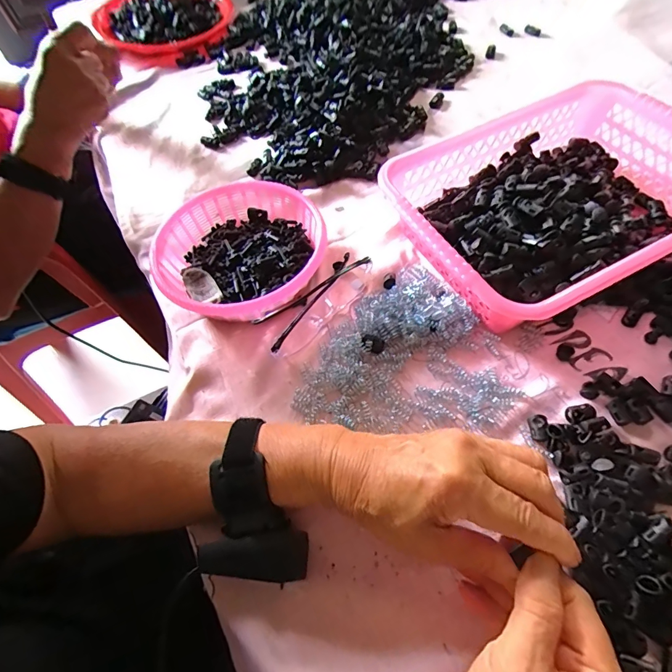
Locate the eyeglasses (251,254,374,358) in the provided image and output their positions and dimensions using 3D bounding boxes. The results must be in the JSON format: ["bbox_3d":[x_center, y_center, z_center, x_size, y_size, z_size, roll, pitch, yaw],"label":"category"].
[{"bbox_3d":[-0.018,-0.035,0.378,0.127,0.030,0.045,-40,64,-18],"label":"eyeglasses"}]

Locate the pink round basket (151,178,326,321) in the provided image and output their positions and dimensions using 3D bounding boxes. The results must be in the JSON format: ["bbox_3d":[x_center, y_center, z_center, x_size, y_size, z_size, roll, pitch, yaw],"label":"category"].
[{"bbox_3d":[-0.095,-0.083,0.402,0.161,0.049,0.163,-2,59,3],"label":"pink round basket"}]

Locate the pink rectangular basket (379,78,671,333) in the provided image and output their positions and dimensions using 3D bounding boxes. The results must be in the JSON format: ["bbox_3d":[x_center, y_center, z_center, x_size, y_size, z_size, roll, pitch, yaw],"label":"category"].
[{"bbox_3d":[0.217,-0.132,0.386,0.298,0.069,0.216,-27,61,-12],"label":"pink rectangular basket"}]

